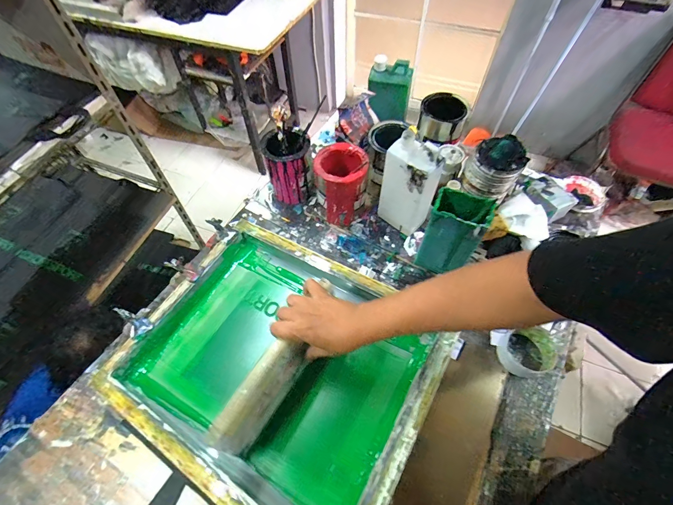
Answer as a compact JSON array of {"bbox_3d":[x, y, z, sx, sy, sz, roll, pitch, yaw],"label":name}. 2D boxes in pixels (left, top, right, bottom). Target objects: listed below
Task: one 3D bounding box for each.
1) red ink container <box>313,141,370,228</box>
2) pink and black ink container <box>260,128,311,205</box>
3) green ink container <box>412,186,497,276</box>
[{"bbox_3d":[0.012,-0.145,0.708,0.110,0.161,0.115,-3,58,-1],"label":"red ink container"},{"bbox_3d":[-0.111,-0.198,0.758,0.102,0.149,0.102,6,59,5],"label":"pink and black ink container"},{"bbox_3d":[0.209,-0.030,0.589,0.090,0.171,0.069,24,62,15],"label":"green ink container"}]

